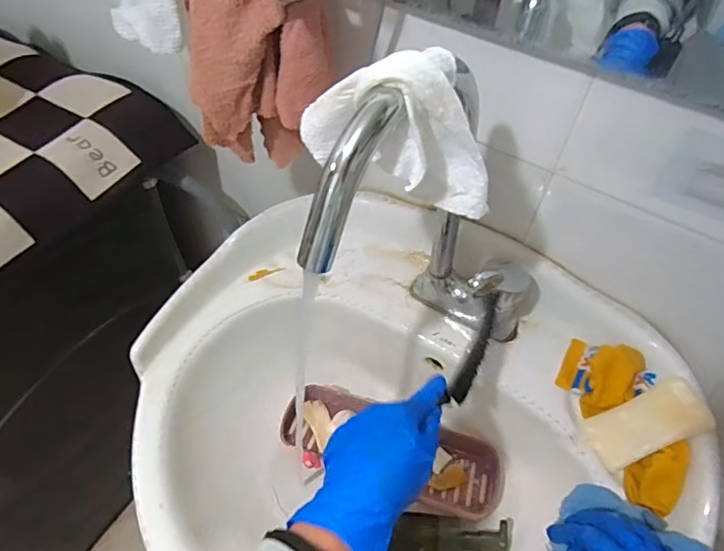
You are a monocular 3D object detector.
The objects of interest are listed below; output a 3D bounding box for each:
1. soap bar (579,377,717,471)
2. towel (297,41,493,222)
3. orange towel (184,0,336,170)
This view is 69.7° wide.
[{"bbox_3d":[0.272,0.143,0.498,0.108,0.014,0.051,-32,53,18],"label":"soap bar"},{"bbox_3d":[0.024,-0.094,0.343,0.126,0.095,0.062,-3,54,-5],"label":"towel"},{"bbox_3d":[-0.094,-0.197,0.475,0.131,0.193,0.073,3,53,0],"label":"orange towel"}]

